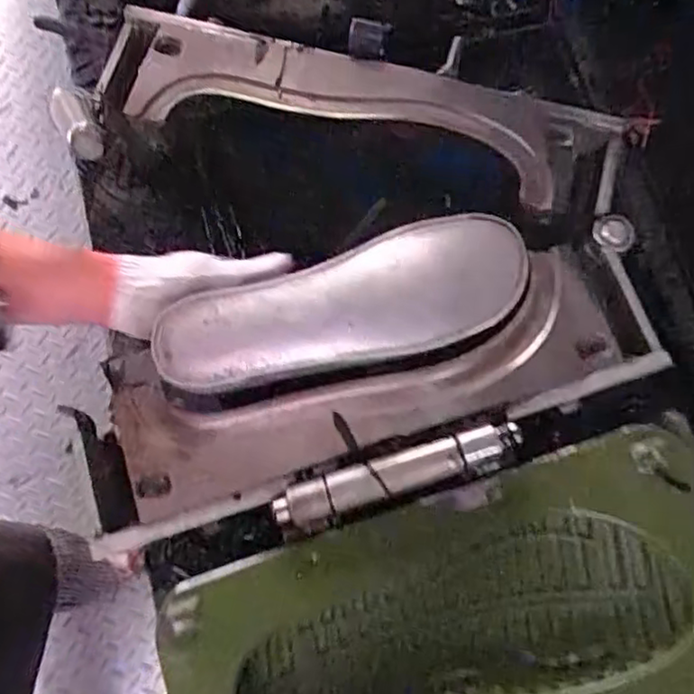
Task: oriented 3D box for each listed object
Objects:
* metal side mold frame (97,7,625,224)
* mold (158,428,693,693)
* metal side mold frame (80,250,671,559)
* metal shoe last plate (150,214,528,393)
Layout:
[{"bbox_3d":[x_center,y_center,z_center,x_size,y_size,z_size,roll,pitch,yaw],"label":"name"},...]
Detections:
[{"bbox_3d":[0.003,-0.174,0.520,0.399,0.055,0.097,13,74,4],"label":"metal side mold frame"},{"bbox_3d":[0.087,0.171,0.417,0.387,0.055,0.174,-17,74,-5],"label":"mold"},{"bbox_3d":[0.015,0.023,0.451,0.377,0.031,0.106,-18,74,-6],"label":"metal side mold frame"},{"bbox_3d":[-0.002,-0.027,0.450,0.245,0.016,0.080,-16,74,-2],"label":"metal shoe last plate"}]

